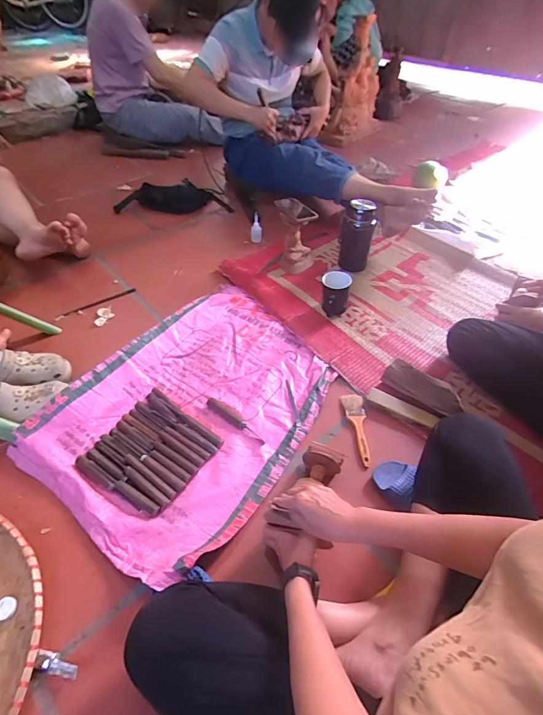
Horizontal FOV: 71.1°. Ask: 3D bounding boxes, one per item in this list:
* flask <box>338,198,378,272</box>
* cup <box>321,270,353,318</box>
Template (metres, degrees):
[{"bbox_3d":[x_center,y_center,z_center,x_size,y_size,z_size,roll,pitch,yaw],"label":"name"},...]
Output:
[{"bbox_3d":[0.271,-0.383,1.217,0.099,0.215,0.083,13,49,11],"label":"flask"},{"bbox_3d":[0.181,-0.179,1.086,0.079,0.110,0.083,0,47,0],"label":"cup"}]

